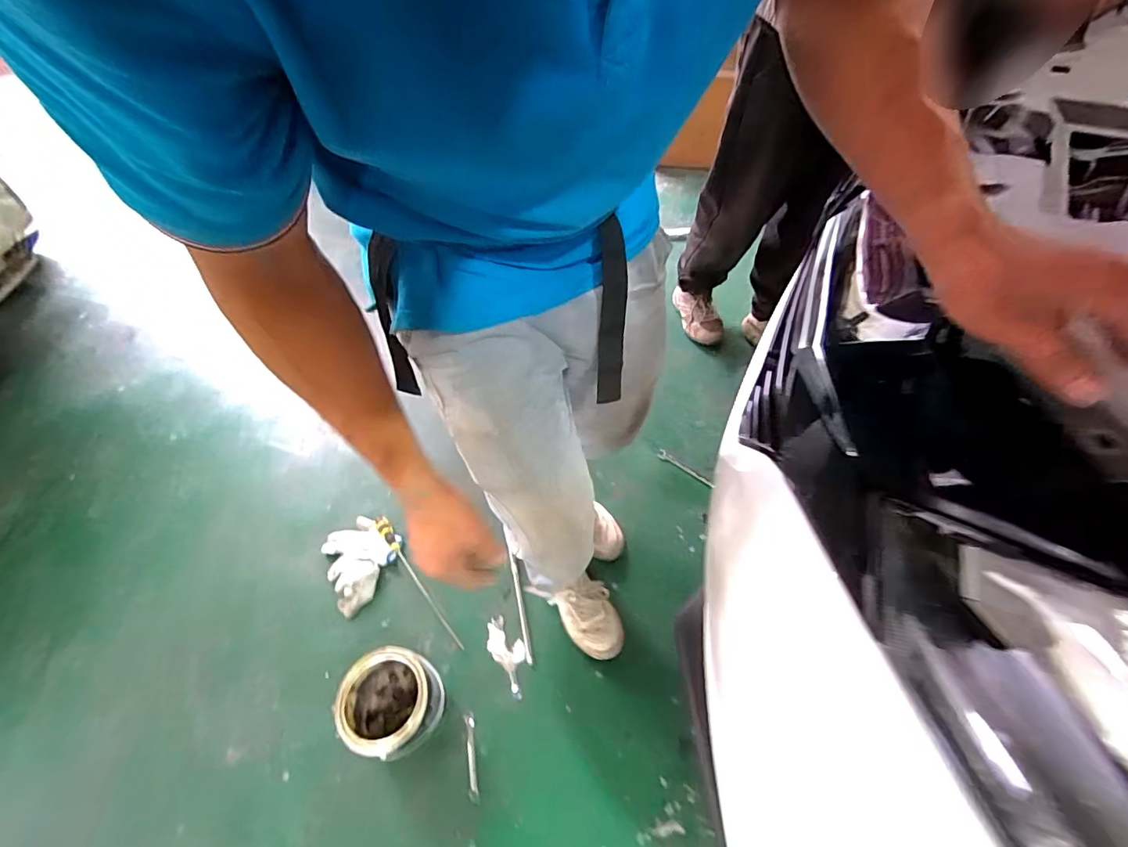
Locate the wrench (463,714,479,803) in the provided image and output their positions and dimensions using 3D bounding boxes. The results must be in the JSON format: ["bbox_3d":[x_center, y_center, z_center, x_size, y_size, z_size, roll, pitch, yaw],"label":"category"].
[{"bbox_3d":[-0.179,0.639,0.931,0.020,0.004,0.146,-9,54,-5],"label":"wrench"}]

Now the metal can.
[{"bbox_3d":[-0.326,0.525,0.919,0.177,0.177,0.163,-1,54,1],"label":"metal can"}]

